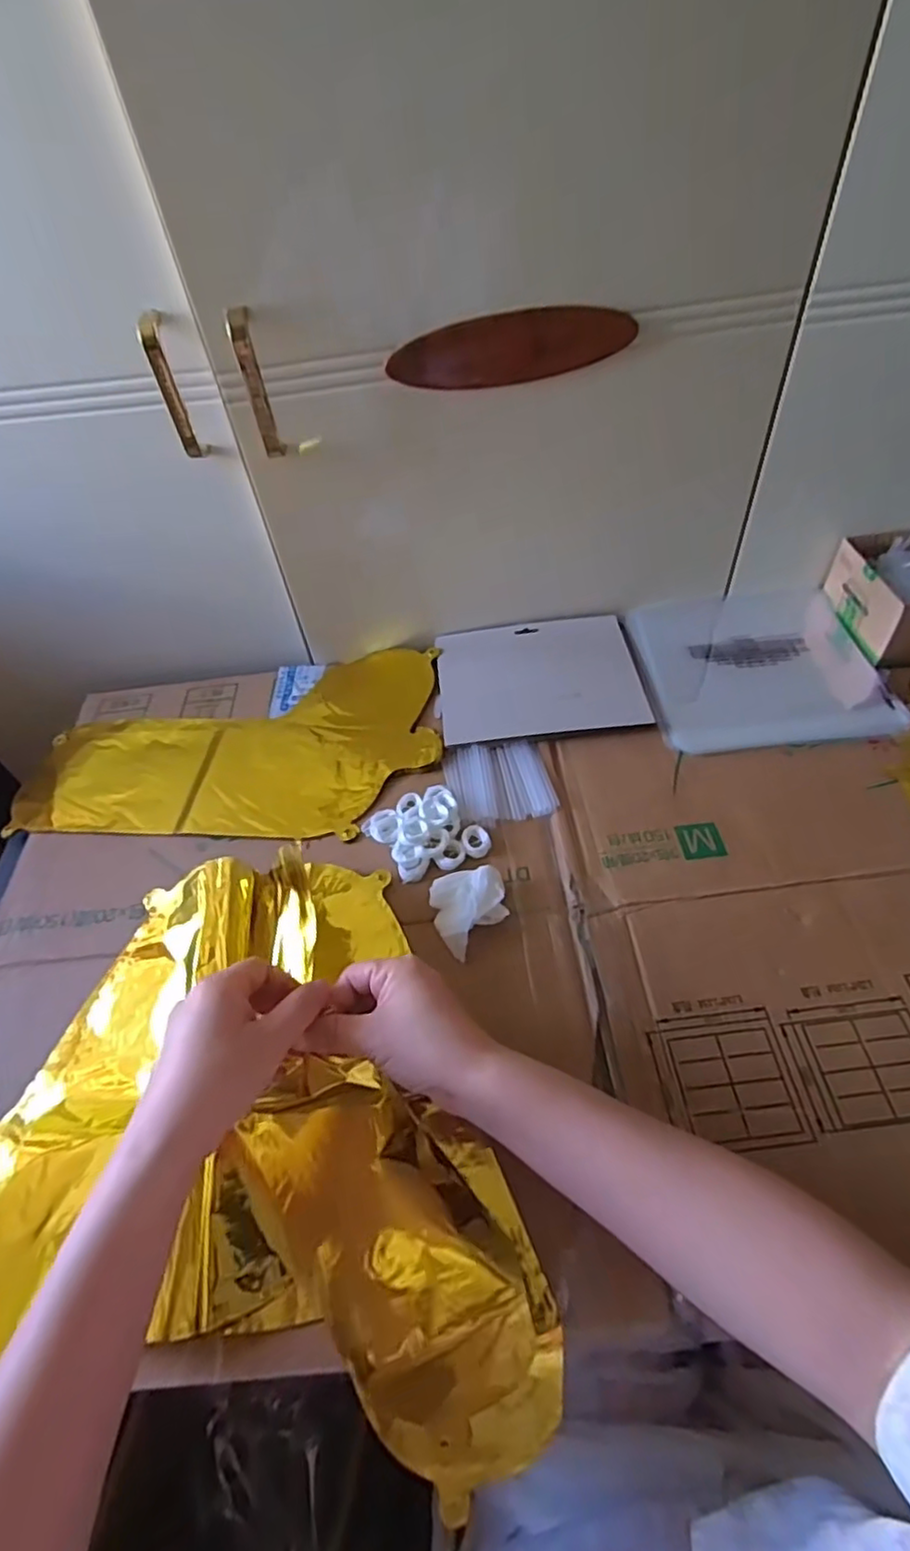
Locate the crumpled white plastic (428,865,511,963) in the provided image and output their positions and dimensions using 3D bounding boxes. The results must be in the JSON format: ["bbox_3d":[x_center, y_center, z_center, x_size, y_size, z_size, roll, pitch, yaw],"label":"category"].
[{"bbox_3d":[0.012,0.102,0.486,0.055,0.018,0.063,-9,51,-3],"label":"crumpled white plastic"}]

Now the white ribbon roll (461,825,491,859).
[{"bbox_3d":[0.018,0.055,0.534,0.023,0.007,0.028,-6,51,1],"label":"white ribbon roll"}]

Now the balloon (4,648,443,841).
[{"bbox_3d":[-0.217,-0.025,0.634,0.397,0.023,0.222,-4,51,2],"label":"balloon"}]

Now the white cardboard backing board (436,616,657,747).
[{"bbox_3d":[0.081,-0.100,0.651,0.191,0.006,0.157,-7,51,0],"label":"white cardboard backing board"}]

